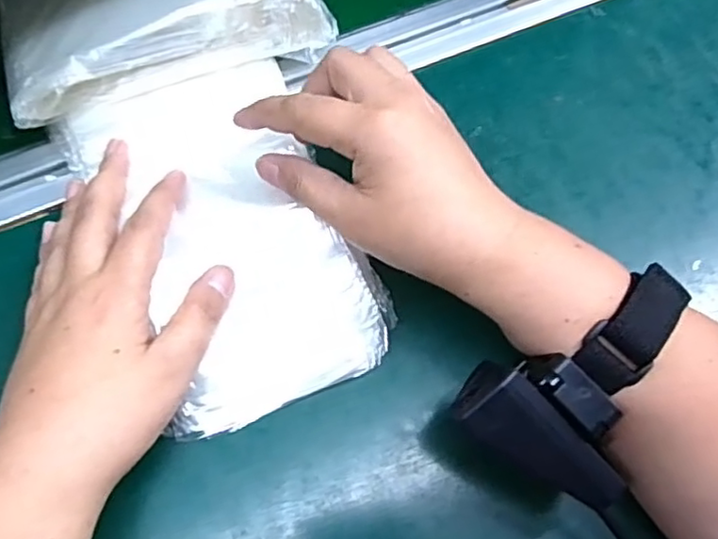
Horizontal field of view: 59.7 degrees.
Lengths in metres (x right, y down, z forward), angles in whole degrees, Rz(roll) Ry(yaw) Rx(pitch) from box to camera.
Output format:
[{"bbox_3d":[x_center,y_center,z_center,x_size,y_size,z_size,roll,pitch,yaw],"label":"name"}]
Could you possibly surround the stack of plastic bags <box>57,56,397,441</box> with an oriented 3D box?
[{"bbox_3d":[-0.066,-0.022,0.319,0.114,0.018,0.187,-25,74,-13],"label":"stack of plastic bags"}]

